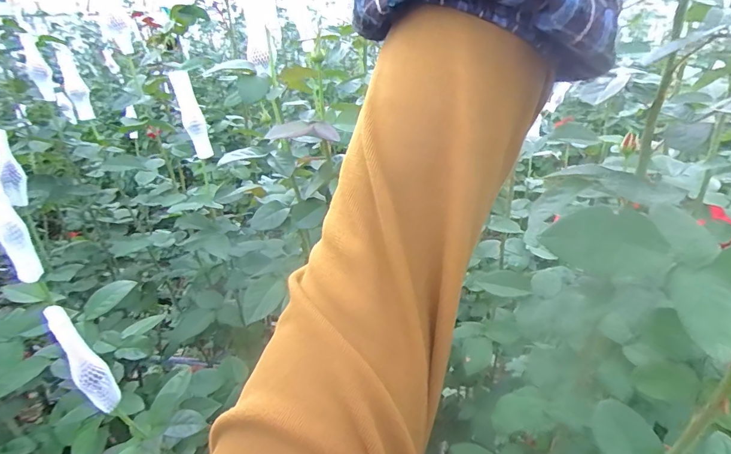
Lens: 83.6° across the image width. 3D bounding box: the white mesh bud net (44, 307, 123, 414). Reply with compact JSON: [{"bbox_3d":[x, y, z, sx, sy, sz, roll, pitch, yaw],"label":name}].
[{"bbox_3d":[-0.177,0.087,0.260,0.016,0.094,0.018,20,38,39],"label":"white mesh bud net"}]

